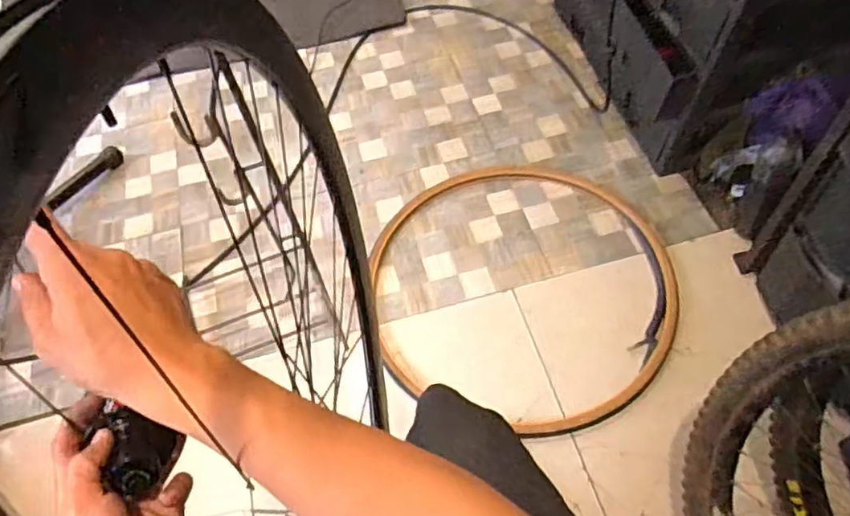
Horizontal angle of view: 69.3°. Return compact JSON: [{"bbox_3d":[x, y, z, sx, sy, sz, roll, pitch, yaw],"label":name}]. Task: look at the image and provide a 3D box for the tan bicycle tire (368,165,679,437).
[{"bbox_3d":[0.211,0.046,1.339,0.654,0.029,0.681,-9,57,-4],"label":"tan bicycle tire"}]

